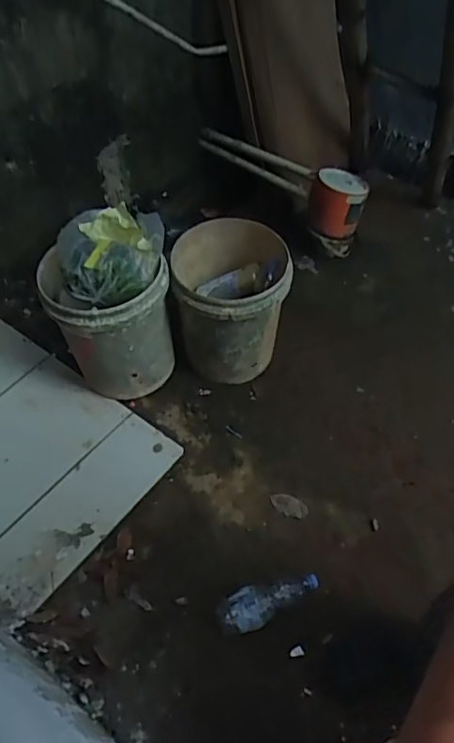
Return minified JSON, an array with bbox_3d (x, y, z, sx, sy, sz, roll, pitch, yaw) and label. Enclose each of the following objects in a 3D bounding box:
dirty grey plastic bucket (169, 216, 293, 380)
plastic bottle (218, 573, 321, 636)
[{"bbox_3d":[0.007,-0.173,1.508,0.312,0.393,0.320,-10,55,-7],"label":"dirty grey plastic bucket"},{"bbox_3d":[0.095,0.511,1.192,0.232,0.061,0.086,-8,53,-8],"label":"plastic bottle"}]

